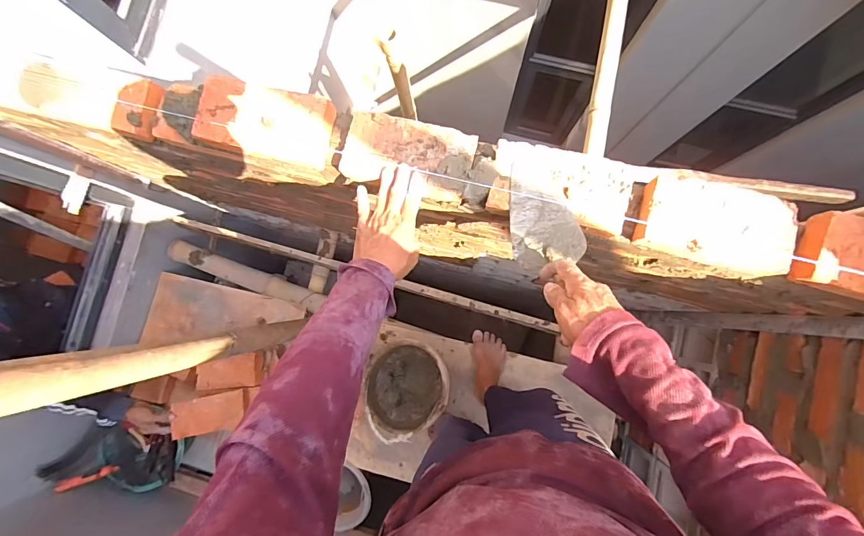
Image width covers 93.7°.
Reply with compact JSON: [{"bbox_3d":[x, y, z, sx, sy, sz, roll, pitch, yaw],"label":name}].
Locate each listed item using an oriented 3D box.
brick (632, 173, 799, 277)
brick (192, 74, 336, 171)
[{"bbox_3d":[0.396,-0.059,0.566,0.198,0.051,0.105,15,86,4],"label":"brick"},{"bbox_3d":[-0.254,-0.222,0.620,0.193,0.060,0.097,13,86,4],"label":"brick"}]

